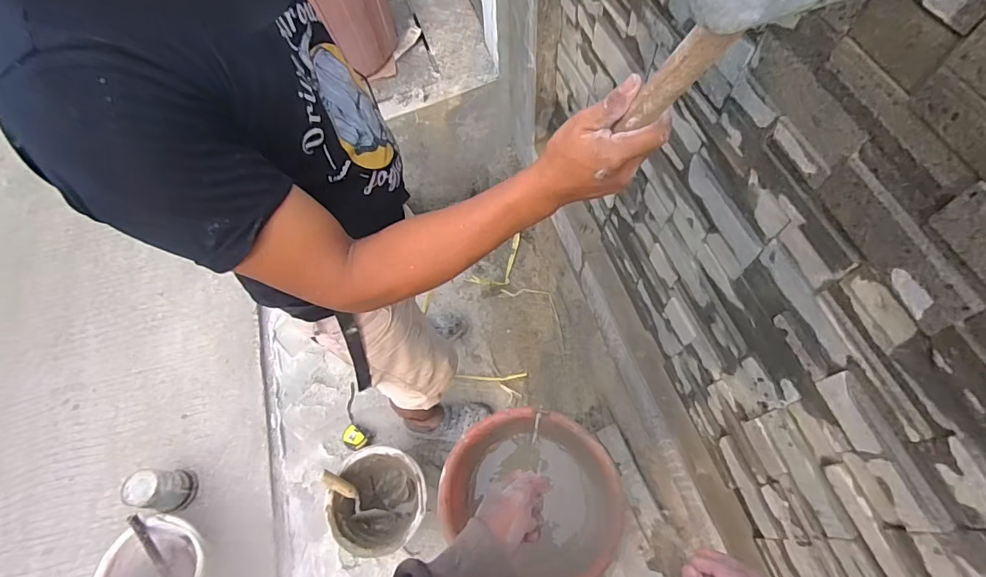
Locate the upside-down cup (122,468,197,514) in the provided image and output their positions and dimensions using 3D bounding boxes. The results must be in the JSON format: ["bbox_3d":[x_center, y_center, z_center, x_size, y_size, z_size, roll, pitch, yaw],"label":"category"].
[{"bbox_3d":[-0.884,0.539,1.254,0.095,0.168,0.102,-1,64,3],"label":"upside-down cup"}]

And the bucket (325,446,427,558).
[{"bbox_3d":[-0.286,0.544,1.214,0.236,0.178,0.226,-5,64,1],"label":"bucket"}]

